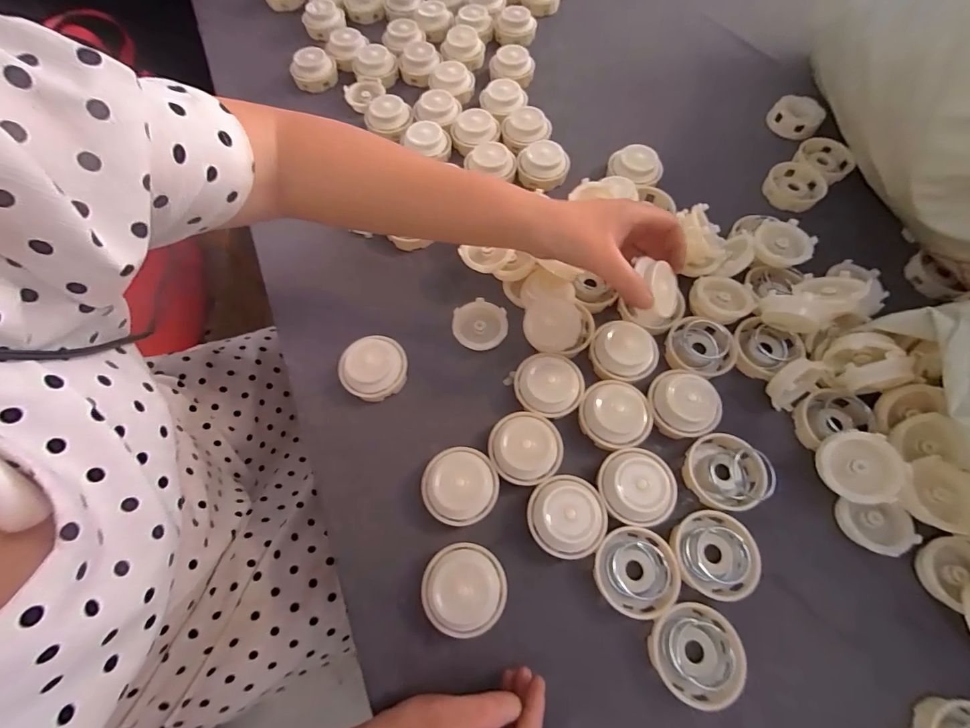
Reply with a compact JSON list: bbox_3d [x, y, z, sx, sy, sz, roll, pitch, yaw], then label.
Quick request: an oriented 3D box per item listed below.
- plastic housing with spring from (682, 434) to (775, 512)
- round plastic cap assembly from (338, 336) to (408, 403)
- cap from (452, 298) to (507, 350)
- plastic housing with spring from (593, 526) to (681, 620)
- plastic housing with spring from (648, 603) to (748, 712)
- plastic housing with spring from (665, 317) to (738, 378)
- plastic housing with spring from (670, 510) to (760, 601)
[{"bbox_3d":[0.207,0.092,0.355,0.058,0.032,0.061,0,65,1],"label":"plastic housing with spring"},{"bbox_3d":[-0.107,0.003,0.403,0.061,0.036,0.065,37,71,16],"label":"round plastic cap assembly"},{"bbox_3d":[-0.005,-0.040,0.425,0.054,0.015,0.053,0,65,1],"label":"cap"},{"bbox_3d":[0.122,0.165,0.329,0.064,0.015,0.061,0,65,1],"label":"plastic housing with spring"},{"bbox_3d":[0.156,0.213,0.302,0.061,0.020,0.059,0,65,1],"label":"plastic housing with spring"},{"bbox_3d":[0.213,-0.015,0.409,0.060,0.023,0.060,0,65,1],"label":"plastic housing with spring"},{"bbox_3d":[0.186,0.153,0.334,0.060,0.018,0.062,0,65,1],"label":"plastic housing with spring"}]

